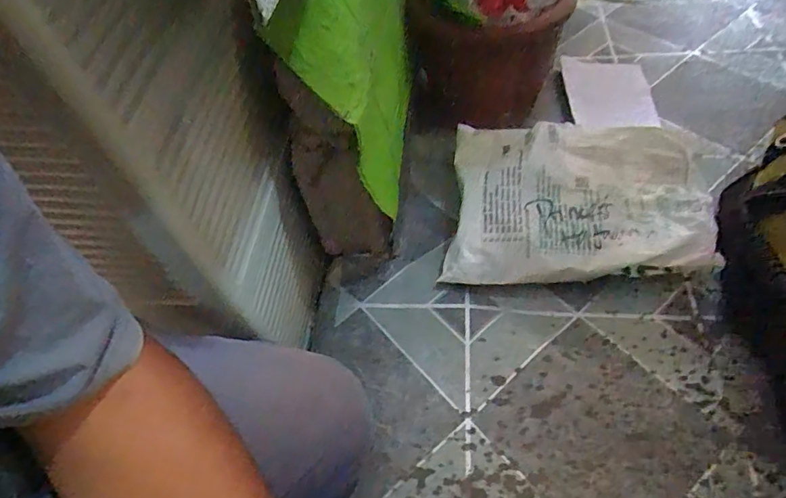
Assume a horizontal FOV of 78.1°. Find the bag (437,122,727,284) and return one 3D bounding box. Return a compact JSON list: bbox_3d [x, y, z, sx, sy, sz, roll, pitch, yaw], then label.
[{"bbox_3d":[0.230,-0.055,0.627,0.308,0.090,0.232,5,54,10],"label":"bag"}]

